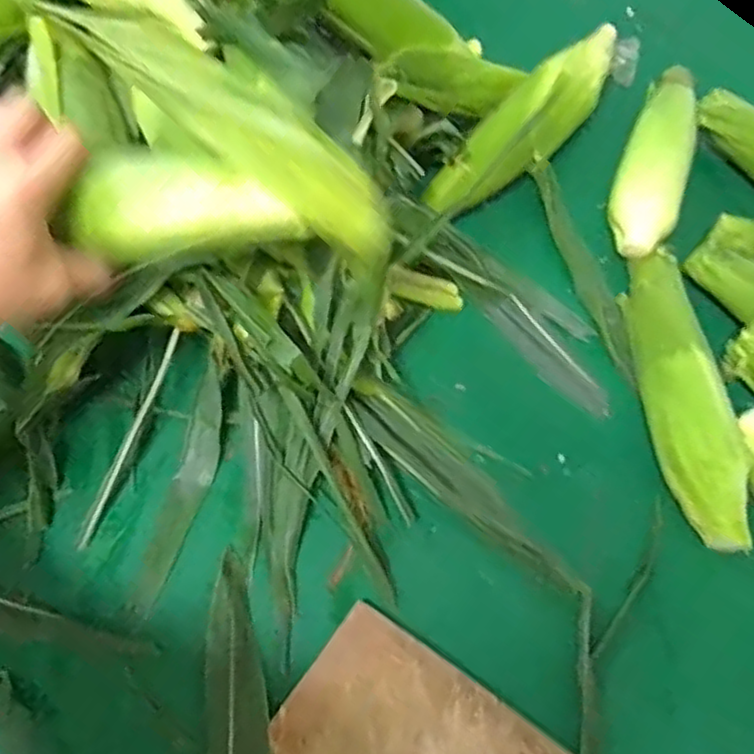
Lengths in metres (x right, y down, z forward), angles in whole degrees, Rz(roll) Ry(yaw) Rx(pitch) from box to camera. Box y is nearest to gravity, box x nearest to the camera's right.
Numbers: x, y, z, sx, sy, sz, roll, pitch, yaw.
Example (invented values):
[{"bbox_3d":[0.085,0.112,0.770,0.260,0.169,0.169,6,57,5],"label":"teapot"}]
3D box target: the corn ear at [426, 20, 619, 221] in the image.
[{"bbox_3d":[0.152,-0.240,0.649,0.057,0.061,0.296,38,69,14],"label":"corn ear"}]

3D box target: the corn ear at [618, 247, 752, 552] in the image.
[{"bbox_3d":[0.229,0.009,0.535,0.053,0.052,0.240,-3,63,-2],"label":"corn ear"}]

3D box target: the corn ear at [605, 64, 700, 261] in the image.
[{"bbox_3d":[0.253,-0.198,0.634,0.058,0.048,0.223,19,66,6],"label":"corn ear"}]

